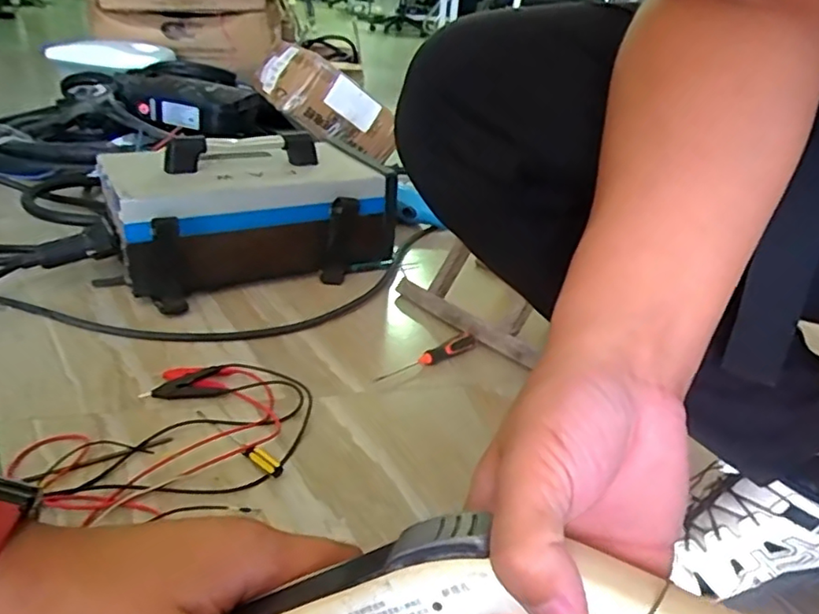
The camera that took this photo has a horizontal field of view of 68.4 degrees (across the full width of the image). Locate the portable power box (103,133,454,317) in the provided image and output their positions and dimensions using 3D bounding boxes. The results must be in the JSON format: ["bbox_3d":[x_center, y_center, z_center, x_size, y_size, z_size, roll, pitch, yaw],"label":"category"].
[{"bbox_3d":[-0.242,-0.147,0.949,0.411,0.186,0.198,-15,34,-31],"label":"portable power box"}]

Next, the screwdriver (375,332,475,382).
[{"bbox_3d":[0.021,0.065,0.772,0.156,0.021,0.019,-16,34,-31],"label":"screwdriver"}]

